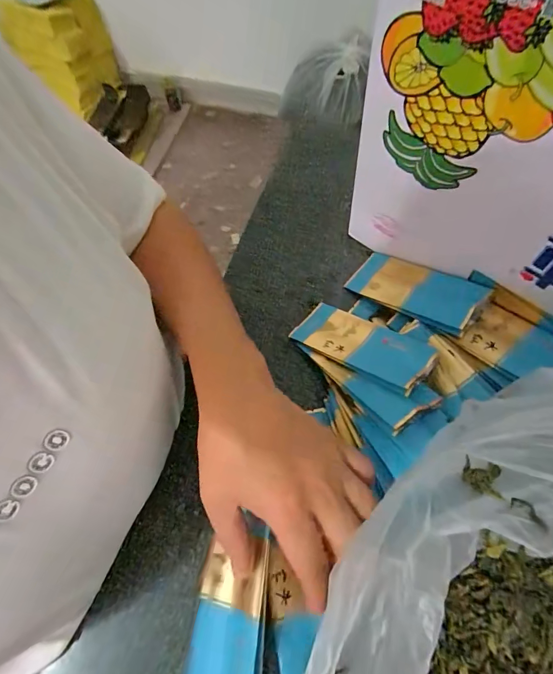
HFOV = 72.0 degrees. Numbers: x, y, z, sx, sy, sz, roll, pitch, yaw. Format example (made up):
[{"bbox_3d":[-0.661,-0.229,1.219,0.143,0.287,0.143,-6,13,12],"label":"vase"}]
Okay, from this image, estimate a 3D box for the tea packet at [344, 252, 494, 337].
[{"bbox_3d":[0.132,-0.047,0.373,0.125,0.013,0.056,29,69,36],"label":"tea packet"}]

